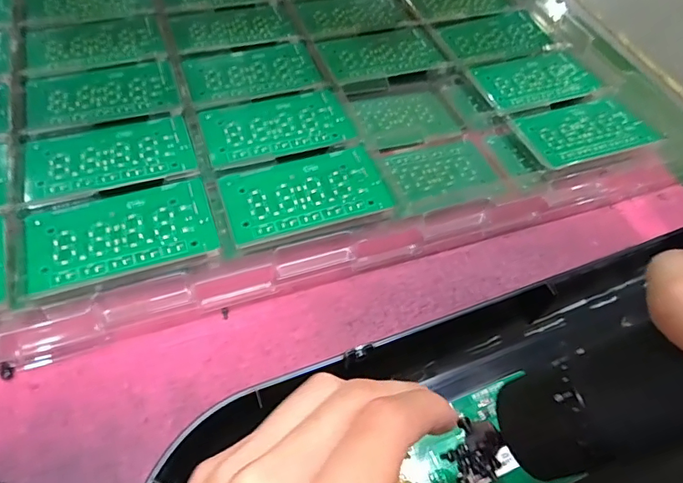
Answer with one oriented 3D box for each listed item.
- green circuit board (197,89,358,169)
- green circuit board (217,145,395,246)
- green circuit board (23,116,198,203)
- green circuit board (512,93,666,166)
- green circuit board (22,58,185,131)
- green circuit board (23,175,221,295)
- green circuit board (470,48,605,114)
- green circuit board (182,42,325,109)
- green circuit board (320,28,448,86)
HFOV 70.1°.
[{"bbox_3d":[-0.048,-0.088,0.366,0.107,0.007,0.062,-17,61,-17],"label":"green circuit board"},{"bbox_3d":[-0.025,-0.034,0.329,0.106,0.004,0.058,-14,60,-16],"label":"green circuit board"},{"bbox_3d":[-0.157,-0.059,0.333,0.105,0.004,0.062,-15,55,-17],"label":"green circuit board"},{"bbox_3d":[0.199,-0.093,0.396,0.109,0.006,0.058,-16,60,-17],"label":"green circuit board"},{"bbox_3d":[-0.184,-0.113,0.375,0.105,0.005,0.064,-15,60,-16],"label":"green circuit board"},{"bbox_3d":[-0.134,-0.007,0.297,0.106,0.004,0.059,-14,60,-16],"label":"green circuit board"},{"bbox_3d":[0.171,-0.143,0.430,0.111,0.006,0.070,-16,55,-14],"label":"green circuit board"},{"bbox_3d":[-0.074,-0.142,0.406,0.106,0.004,0.064,-16,60,-17],"label":"green circuit board"},{"bbox_3d":[0.036,-0.167,0.438,0.106,0.007,0.062,-15,60,-16],"label":"green circuit board"}]

